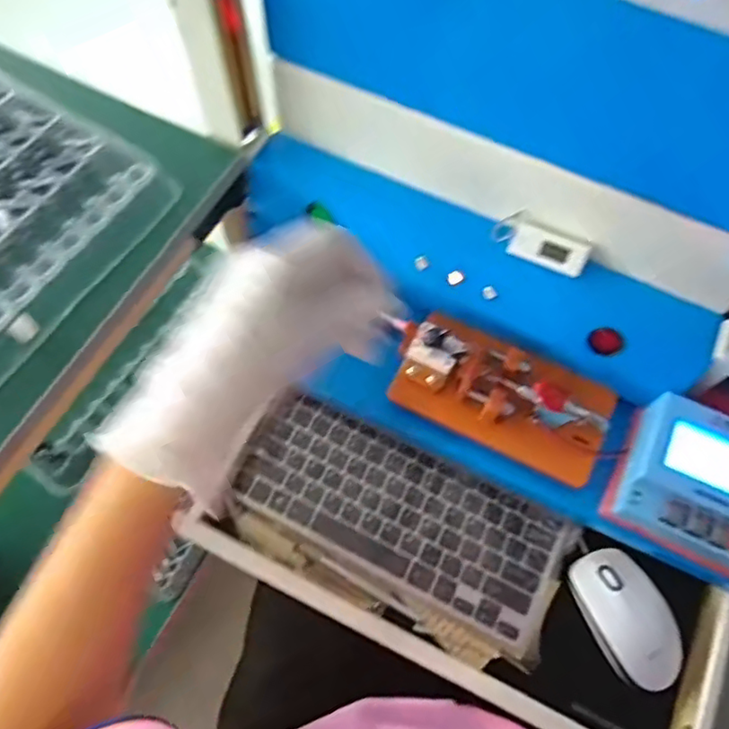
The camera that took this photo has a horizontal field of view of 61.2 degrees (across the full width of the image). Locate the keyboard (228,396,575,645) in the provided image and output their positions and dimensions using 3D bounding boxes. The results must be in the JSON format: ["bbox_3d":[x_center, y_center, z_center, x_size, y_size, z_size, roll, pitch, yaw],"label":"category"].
[{"bbox_3d":[0.028,0.125,0.535,0.273,0.016,0.109,26,67,10],"label":"keyboard"}]

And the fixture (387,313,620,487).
[{"bbox_3d":[0.112,0.019,0.493,0.173,0.039,0.088,25,67,9],"label":"fixture"}]

